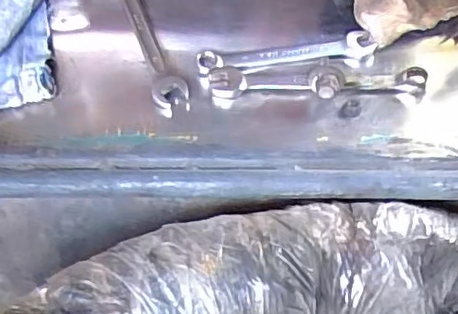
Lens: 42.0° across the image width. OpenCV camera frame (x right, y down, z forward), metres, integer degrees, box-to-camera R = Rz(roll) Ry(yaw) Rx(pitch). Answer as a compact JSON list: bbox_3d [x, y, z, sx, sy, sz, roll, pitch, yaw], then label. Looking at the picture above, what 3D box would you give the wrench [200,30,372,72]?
[{"bbox_3d":[0.039,-0.073,0.420,0.123,0.008,0.018,-7,56,-1],"label":"wrench"}]

